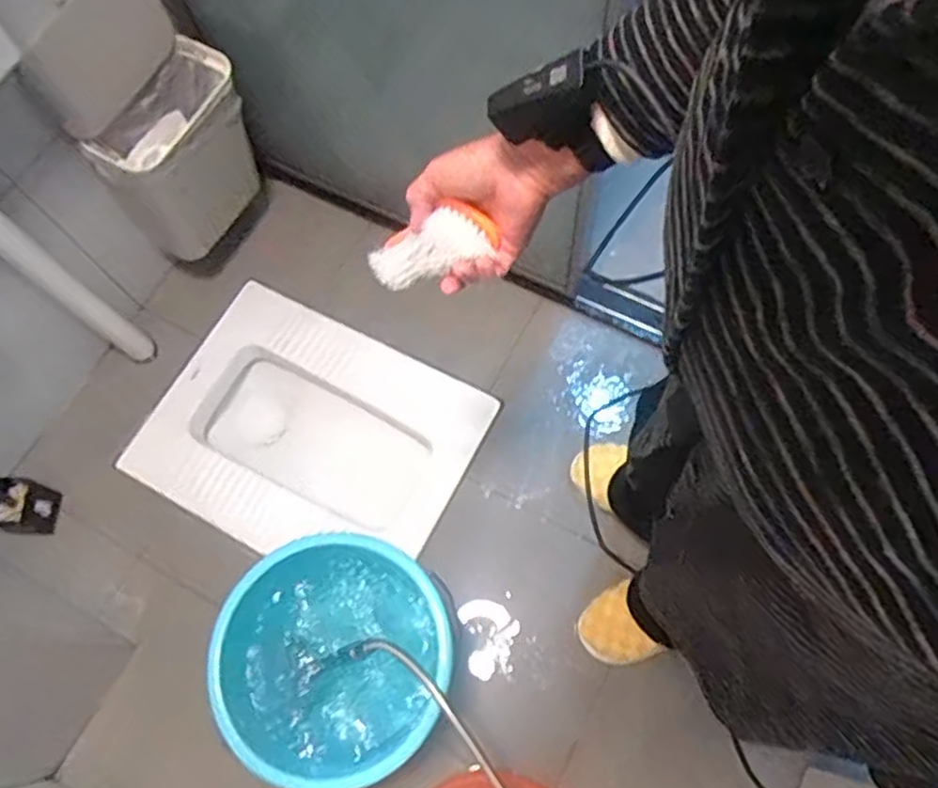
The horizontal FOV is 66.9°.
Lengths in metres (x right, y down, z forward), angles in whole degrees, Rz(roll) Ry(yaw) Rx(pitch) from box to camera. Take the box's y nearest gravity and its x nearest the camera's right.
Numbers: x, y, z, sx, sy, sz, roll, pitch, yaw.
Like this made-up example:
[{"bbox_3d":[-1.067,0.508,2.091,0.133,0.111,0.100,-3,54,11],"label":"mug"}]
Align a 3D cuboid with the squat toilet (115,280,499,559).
[{"bbox_3d":[-0.296,0.087,1.378,0.568,0.164,0.448,27,75,10],"label":"squat toilet"}]

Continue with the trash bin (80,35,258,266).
[{"bbox_3d":[-0.457,-0.367,1.213,0.107,0.332,0.268,35,76,12],"label":"trash bin"}]

